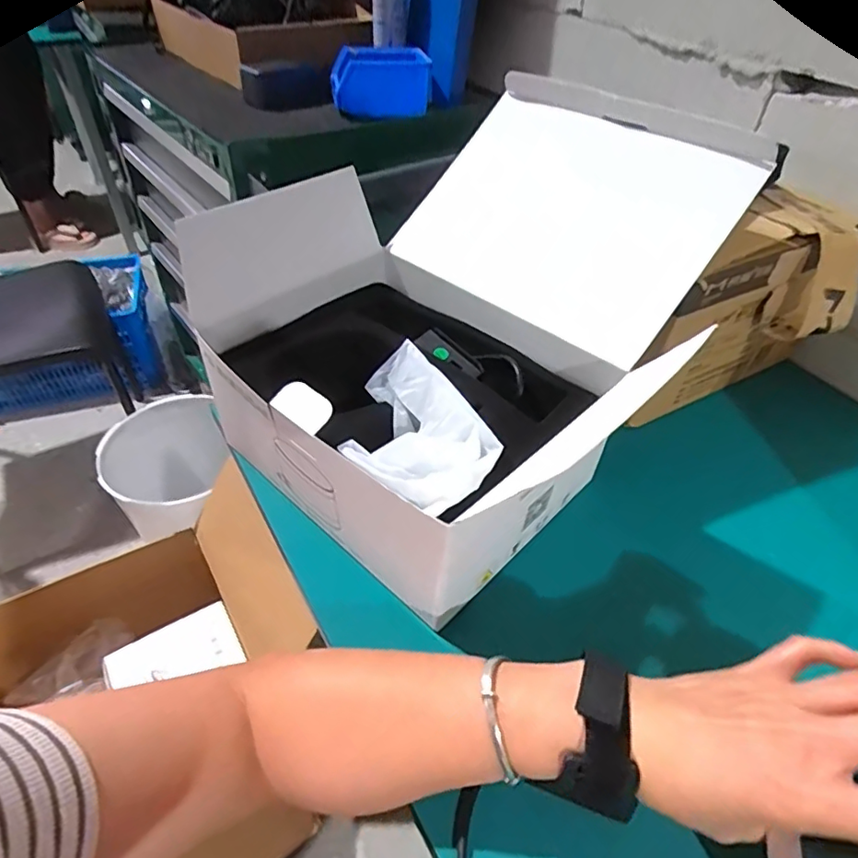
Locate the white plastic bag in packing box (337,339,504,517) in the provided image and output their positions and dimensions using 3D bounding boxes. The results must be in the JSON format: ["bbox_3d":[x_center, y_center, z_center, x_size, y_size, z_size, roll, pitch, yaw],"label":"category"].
[{"bbox_3d":[-0.015,0.005,0.398,0.097,0.046,0.144,-27,51,-27],"label":"white plastic bag in packing box"}]

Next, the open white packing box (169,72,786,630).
[{"bbox_3d":[0.022,-0.101,0.469,0.352,0.233,0.309,-34,55,-32],"label":"open white packing box"}]

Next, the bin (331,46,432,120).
[{"bbox_3d":[-0.075,-0.501,0.820,0.139,0.080,0.067,-13,46,-16],"label":"bin"}]

